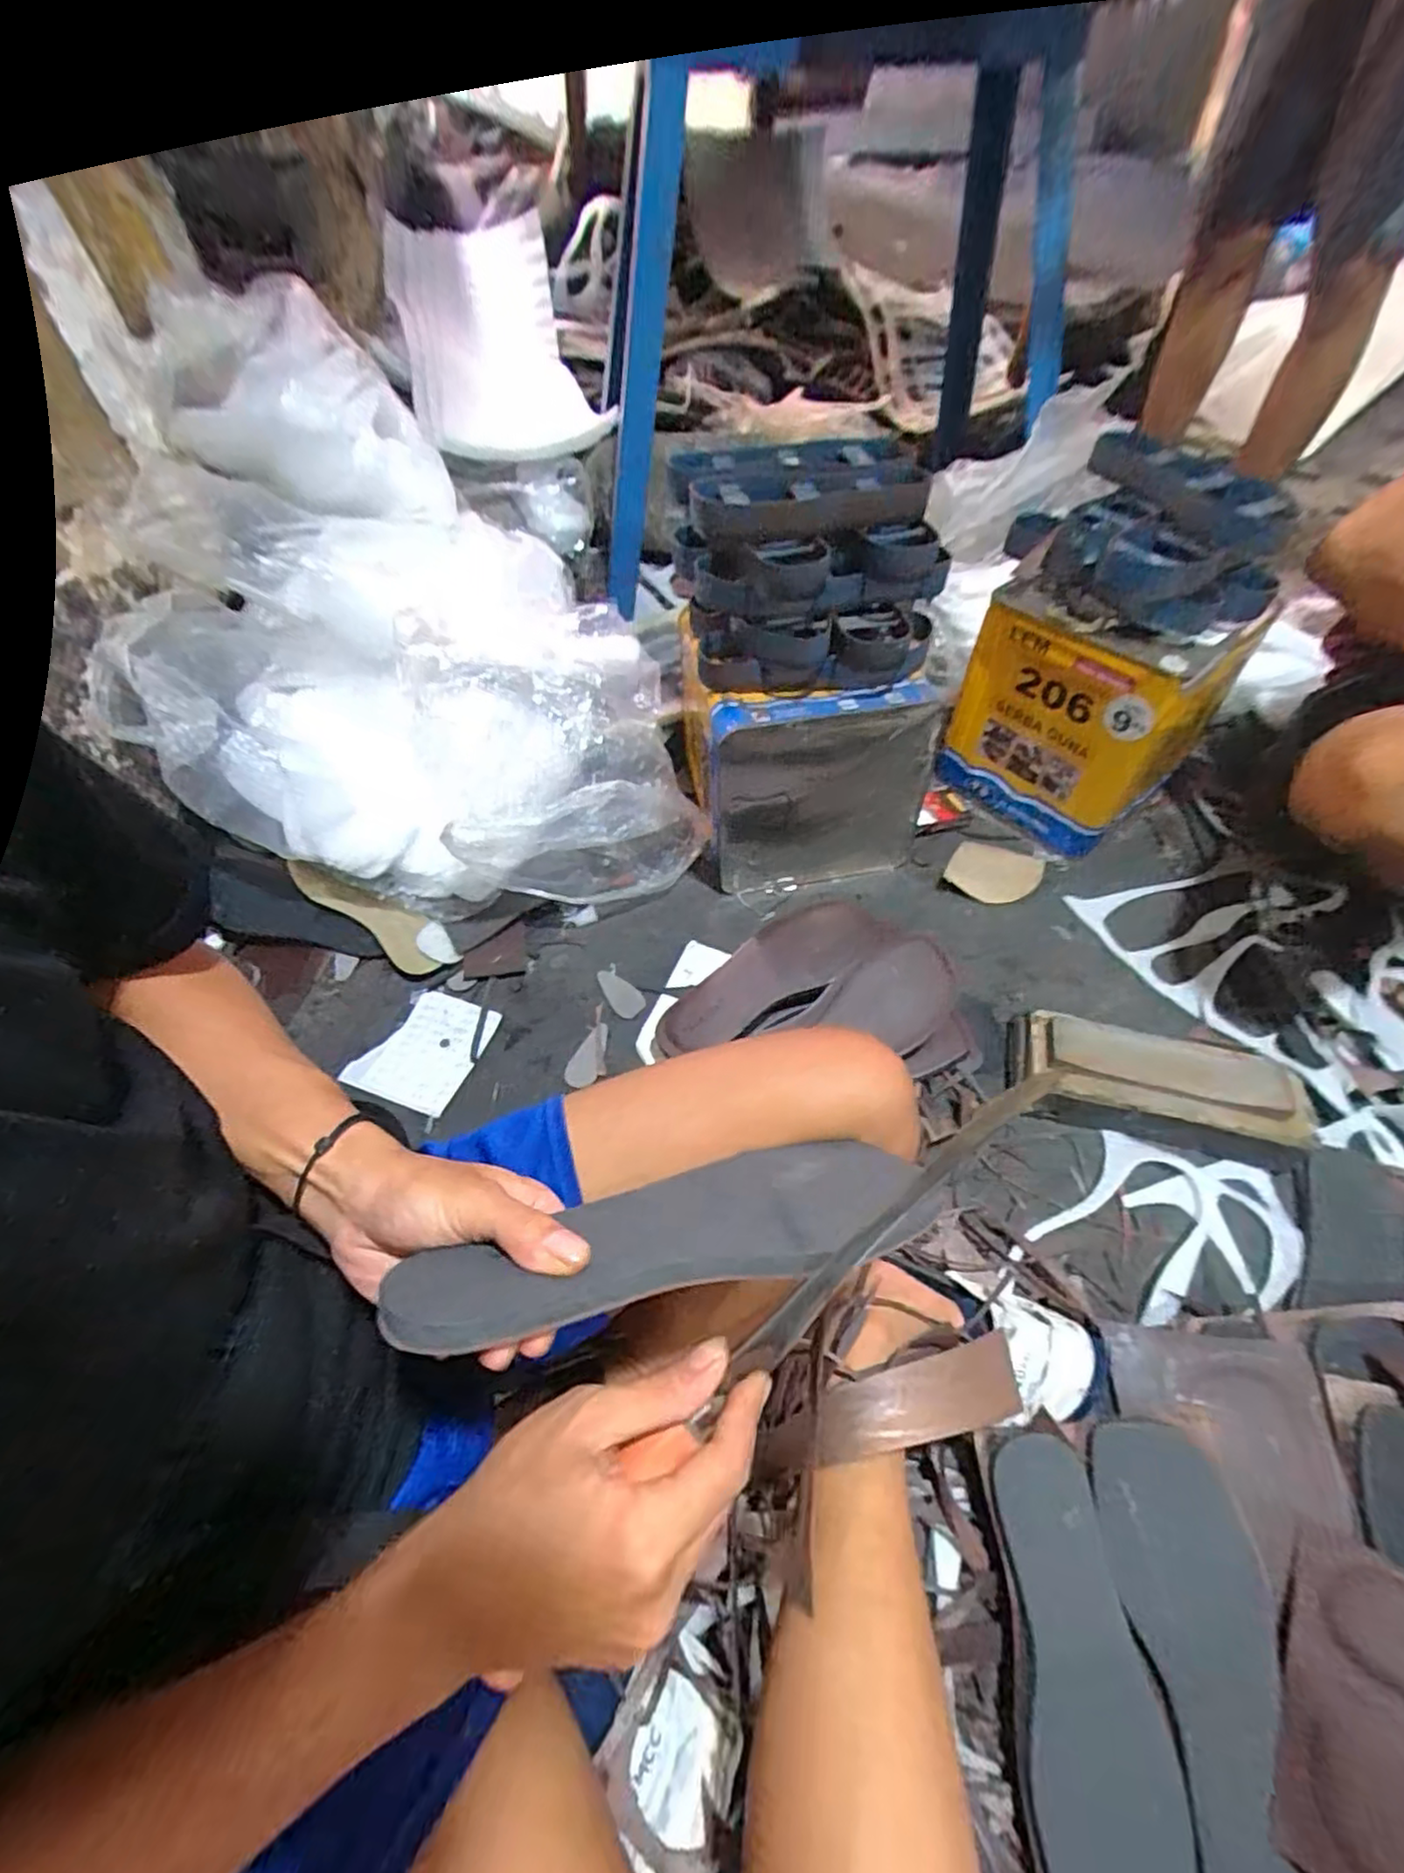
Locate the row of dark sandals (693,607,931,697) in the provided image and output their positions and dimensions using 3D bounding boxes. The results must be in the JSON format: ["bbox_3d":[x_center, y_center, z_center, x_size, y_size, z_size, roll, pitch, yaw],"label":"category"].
[{"bbox_3d":[0.111,-0.314,0.709,0.251,0.068,0.132,5,54,7],"label":"row of dark sandals"}]

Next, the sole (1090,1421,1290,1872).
[{"bbox_3d":[0.307,0.434,0.406,0.081,0.011,0.232,-11,60,10],"label":"sole"}]

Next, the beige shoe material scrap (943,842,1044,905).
[{"bbox_3d":[0.361,-0.083,0.839,0.100,0.021,0.100,25,58,20],"label":"beige shoe material scrap"}]

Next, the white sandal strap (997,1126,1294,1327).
[{"bbox_3d":[0.383,0.244,0.579,0.237,0.022,0.160,14,49,9],"label":"white sandal strap"}]

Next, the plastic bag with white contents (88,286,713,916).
[{"bbox_3d":[-0.340,-0.356,0.808,0.515,0.434,0.629,-17,54,-10],"label":"plastic bag with white contents"}]

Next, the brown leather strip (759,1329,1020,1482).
[{"bbox_3d":[0.116,0.289,0.414,0.170,0.027,0.040,-14,54,-7],"label":"brown leather strip"}]

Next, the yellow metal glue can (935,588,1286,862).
[{"bbox_3d":[0.454,-0.275,0.830,0.177,0.248,0.237,-36,59,-21],"label":"yellow metal glue can"}]

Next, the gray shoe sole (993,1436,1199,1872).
[{"bbox_3d":[0.229,0.442,0.402,0.076,0.018,0.230,-6,56,17],"label":"gray shoe sole"}]

